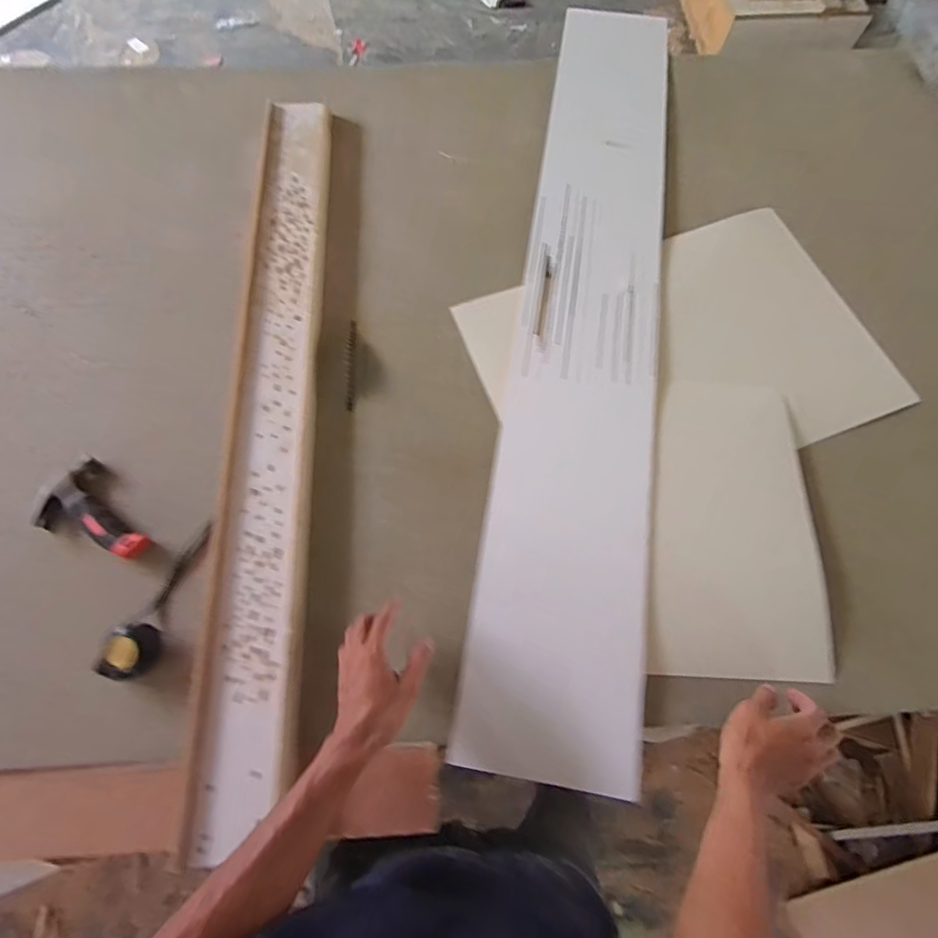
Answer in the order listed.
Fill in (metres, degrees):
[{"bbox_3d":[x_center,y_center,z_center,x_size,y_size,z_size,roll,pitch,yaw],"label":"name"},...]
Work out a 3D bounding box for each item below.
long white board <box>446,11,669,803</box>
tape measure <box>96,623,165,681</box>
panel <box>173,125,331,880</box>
[{"bbox_3d":[0.194,-0.266,0.784,0.211,0.024,1.341,9,71,4],"label":"long white board"},{"bbox_3d":[-0.409,0.221,0.599,0.057,0.041,0.067,22,71,7],"label":"tape measure"},{"bbox_3d":[-0.286,-0.115,0.728,0.112,0.025,1.119,-3,70,-2],"label":"panel"}]

